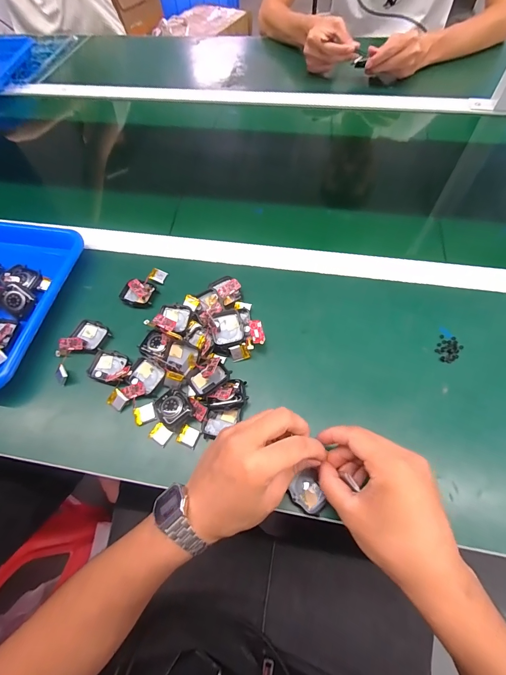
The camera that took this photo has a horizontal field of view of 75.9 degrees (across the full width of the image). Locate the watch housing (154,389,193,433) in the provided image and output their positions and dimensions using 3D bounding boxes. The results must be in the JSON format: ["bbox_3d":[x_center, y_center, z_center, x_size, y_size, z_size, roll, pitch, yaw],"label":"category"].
[{"bbox_3d":[-0.088,0.078,0.358,0.043,0.013,0.036,30,70,17],"label":"watch housing"}]

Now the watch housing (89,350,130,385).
[{"bbox_3d":[-0.175,0.035,0.394,0.044,0.010,0.038,17,67,11],"label":"watch housing"}]

